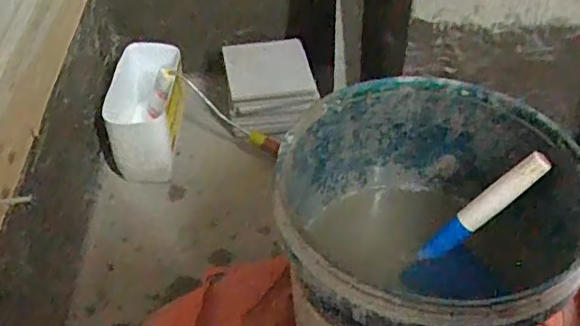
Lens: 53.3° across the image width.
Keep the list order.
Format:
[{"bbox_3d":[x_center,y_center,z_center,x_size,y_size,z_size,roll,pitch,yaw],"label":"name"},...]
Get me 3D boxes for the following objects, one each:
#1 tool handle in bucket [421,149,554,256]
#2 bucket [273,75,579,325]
[{"bbox_3d":[0.219,0.052,0.661,0.025,0.181,0.024,24,32,-32],"label":"tool handle in bucket"},{"bbox_3d":[0.148,0.100,0.648,0.290,0.258,0.302,0,43,0],"label":"bucket"}]

